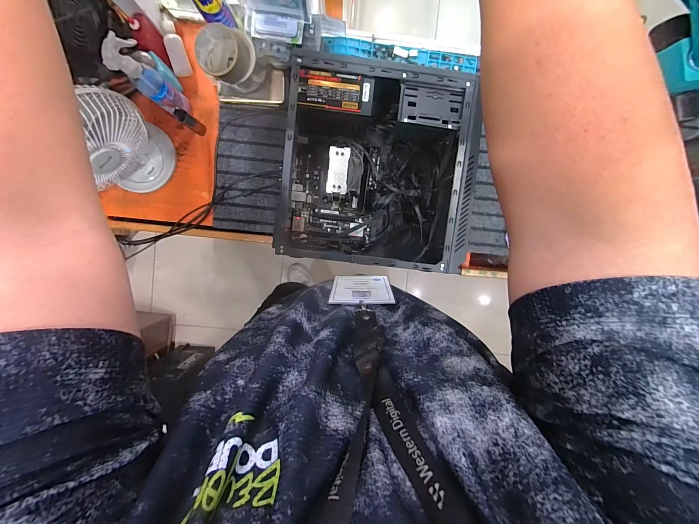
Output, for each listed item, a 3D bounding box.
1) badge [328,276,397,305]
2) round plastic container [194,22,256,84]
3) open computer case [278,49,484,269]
[{"bbox_3d":[0.020,0.042,0.486,0.094,0.132,0.005,0,104,2],"label":"badge"},{"bbox_3d":[-0.233,-0.394,0.585,0.101,0.063,0.093,5,95,-2],"label":"round plastic container"},{"bbox_3d":[0.049,-0.178,0.632,0.346,0.179,0.351,6,94,-2],"label":"open computer case"}]

